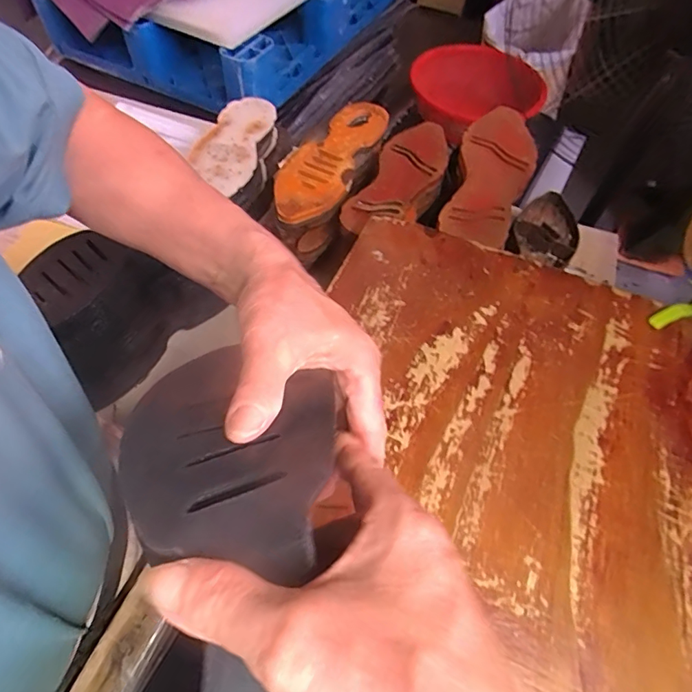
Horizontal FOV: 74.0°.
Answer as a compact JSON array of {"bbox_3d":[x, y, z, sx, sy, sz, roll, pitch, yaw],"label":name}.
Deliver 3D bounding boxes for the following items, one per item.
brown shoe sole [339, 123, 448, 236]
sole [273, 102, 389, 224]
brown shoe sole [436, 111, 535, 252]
[{"bbox_3d":[0.082,-0.249,0.673,0.096,0.015,0.276,20,57,11],"label":"brown shoe sole"},{"bbox_3d":[-0.018,-0.284,0.689,0.098,0.022,0.285,25,58,14],"label":"sole"},{"bbox_3d":[0.219,-0.264,0.679,0.108,0.017,0.313,19,58,3],"label":"brown shoe sole"}]

